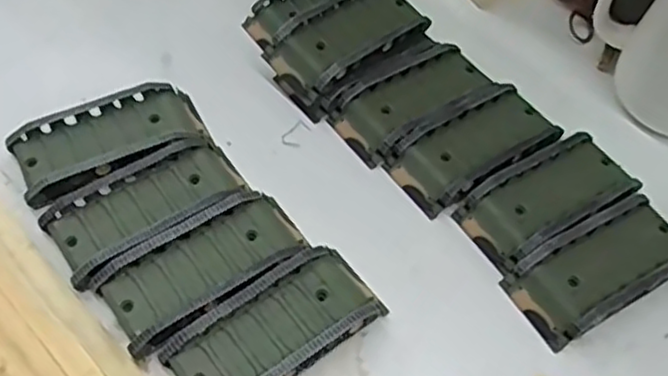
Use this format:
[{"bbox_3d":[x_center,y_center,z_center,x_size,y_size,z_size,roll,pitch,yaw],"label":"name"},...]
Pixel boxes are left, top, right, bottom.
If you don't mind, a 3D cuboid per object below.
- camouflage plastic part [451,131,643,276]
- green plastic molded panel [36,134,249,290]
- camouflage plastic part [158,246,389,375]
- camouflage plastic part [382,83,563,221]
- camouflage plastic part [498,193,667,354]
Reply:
[{"bbox_3d":[0.114,0.005,0.375,0.095,0.019,0.044,-26,61,-21],"label":"camouflage plastic part"},{"bbox_3d":[-0.092,0.008,0.351,0.095,0.017,0.046,-30,62,-23],"label":"green plastic molded panel"},{"bbox_3d":[-0.025,0.064,0.319,0.096,0.020,0.043,-30,62,-23],"label":"camouflage plastic part"},{"bbox_3d":[0.078,-0.023,0.391,0.094,0.020,0.046,-28,61,-22],"label":"camouflage plastic part"},{"bbox_3d":[0.134,0.039,0.352,0.094,0.019,0.043,-24,60,-20],"label":"camouflage plastic part"}]

